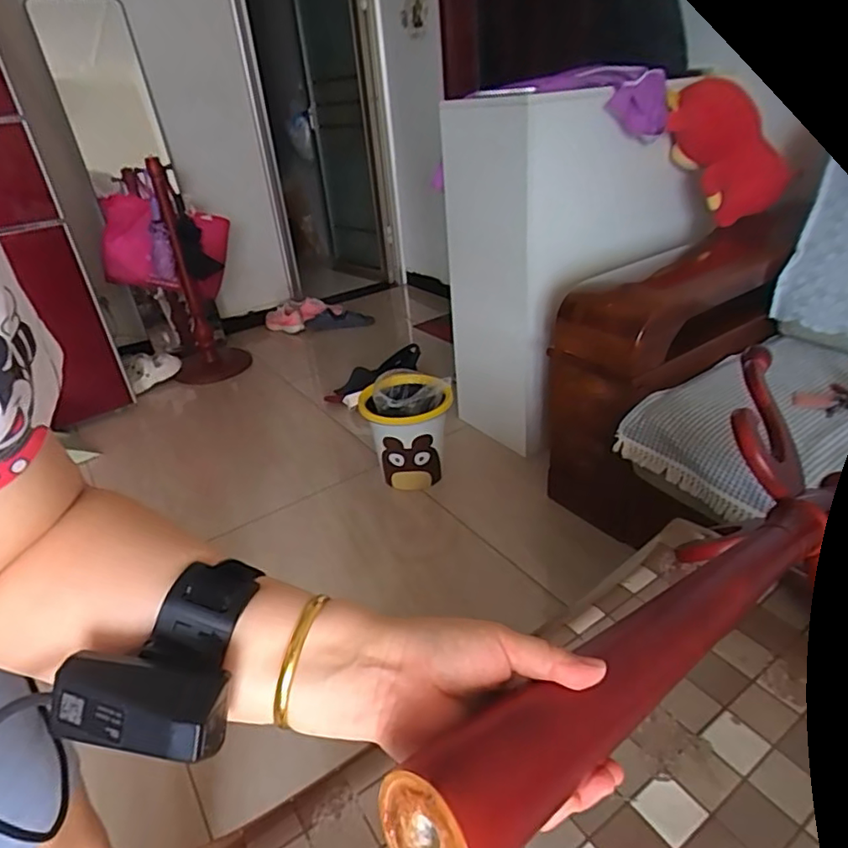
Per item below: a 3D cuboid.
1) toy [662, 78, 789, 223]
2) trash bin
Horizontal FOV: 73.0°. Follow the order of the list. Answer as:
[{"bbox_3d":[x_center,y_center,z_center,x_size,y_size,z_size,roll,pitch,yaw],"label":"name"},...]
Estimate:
[{"bbox_3d":[0.741,-0.673,1.434,0.178,0.387,0.115,-45,29,15],"label":"toy"},{"bbox_3d":[-0.043,0.035,1.700,0.261,0.317,0.242,-7,31,-2],"label":"trash bin"}]

